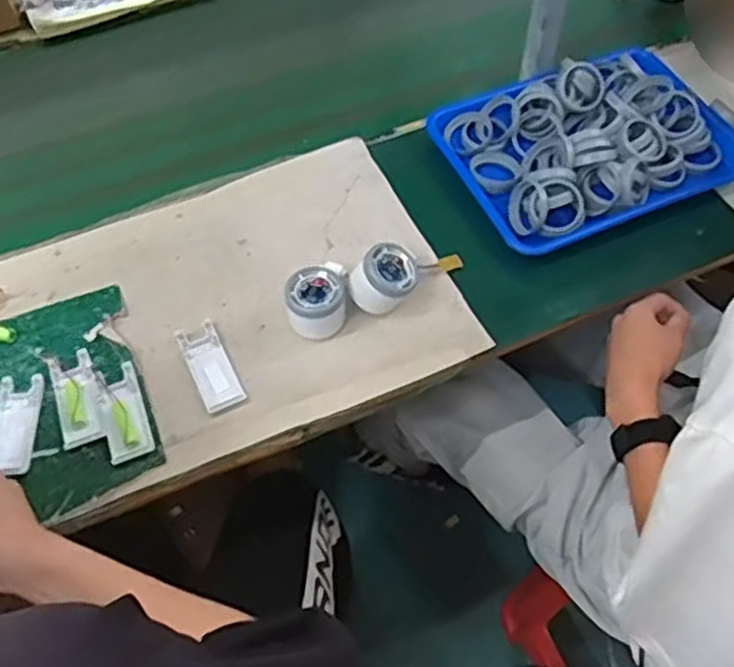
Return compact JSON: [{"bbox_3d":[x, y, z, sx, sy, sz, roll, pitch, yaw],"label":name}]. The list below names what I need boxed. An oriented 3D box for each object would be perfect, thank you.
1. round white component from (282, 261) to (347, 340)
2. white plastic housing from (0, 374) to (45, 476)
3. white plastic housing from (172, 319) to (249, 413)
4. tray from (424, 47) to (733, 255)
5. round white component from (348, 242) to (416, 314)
[{"bbox_3d":[-0.052,-0.034,0.755,0.060,0.049,0.061,-1,55,1],"label":"round white component"},{"bbox_3d":[-0.341,0.087,0.711,0.042,0.004,0.104,-5,55,-2],"label":"white plastic housing"},{"bbox_3d":[-0.155,0.032,0.727,0.040,0.012,0.097,-24,58,-15],"label":"white plastic housing"},{"bbox_3d":[0.268,-0.233,0.888,0.337,0.066,0.258,-21,57,-13],"label":"tray"},{"bbox_3d":[0.018,-0.058,0.752,0.065,0.045,0.063,-32,82,-26],"label":"round white component"}]

